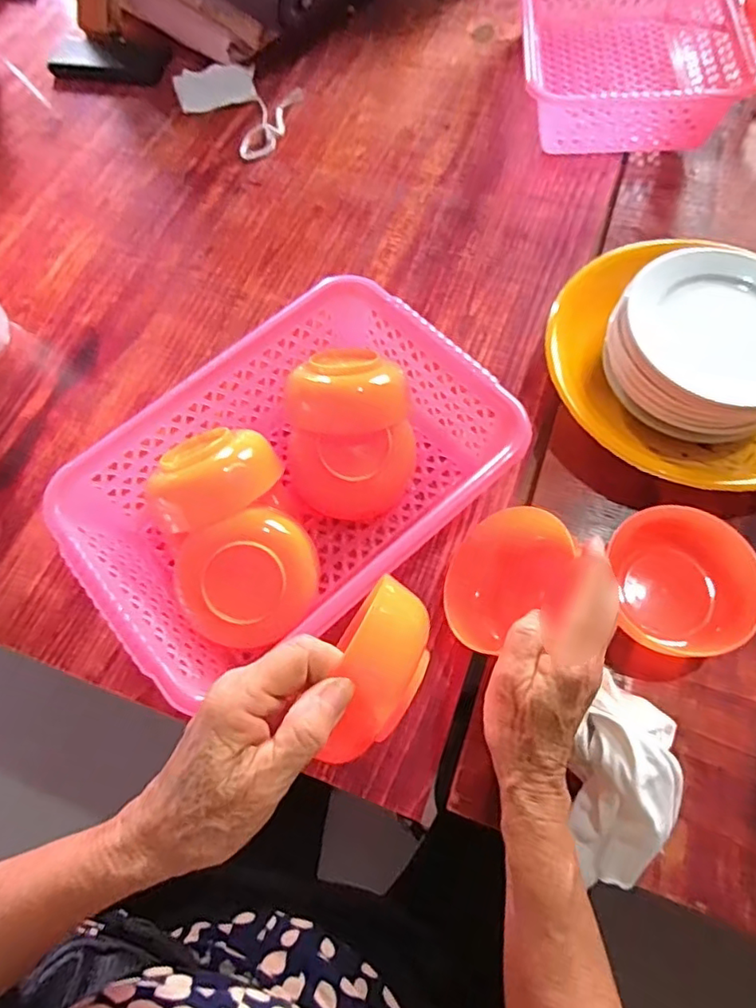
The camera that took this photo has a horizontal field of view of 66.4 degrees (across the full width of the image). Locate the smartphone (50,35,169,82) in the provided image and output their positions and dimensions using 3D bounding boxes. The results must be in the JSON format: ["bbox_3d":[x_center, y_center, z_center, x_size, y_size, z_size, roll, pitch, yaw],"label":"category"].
[{"bbox_3d":[-0.325,-0.550,0.713,0.144,0.011,0.074,11,67,8],"label":"smartphone"}]

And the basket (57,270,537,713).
[{"bbox_3d":[-0.060,-0.016,0.438,0.298,0.078,0.207,-40,70,-14],"label":"basket"}]

